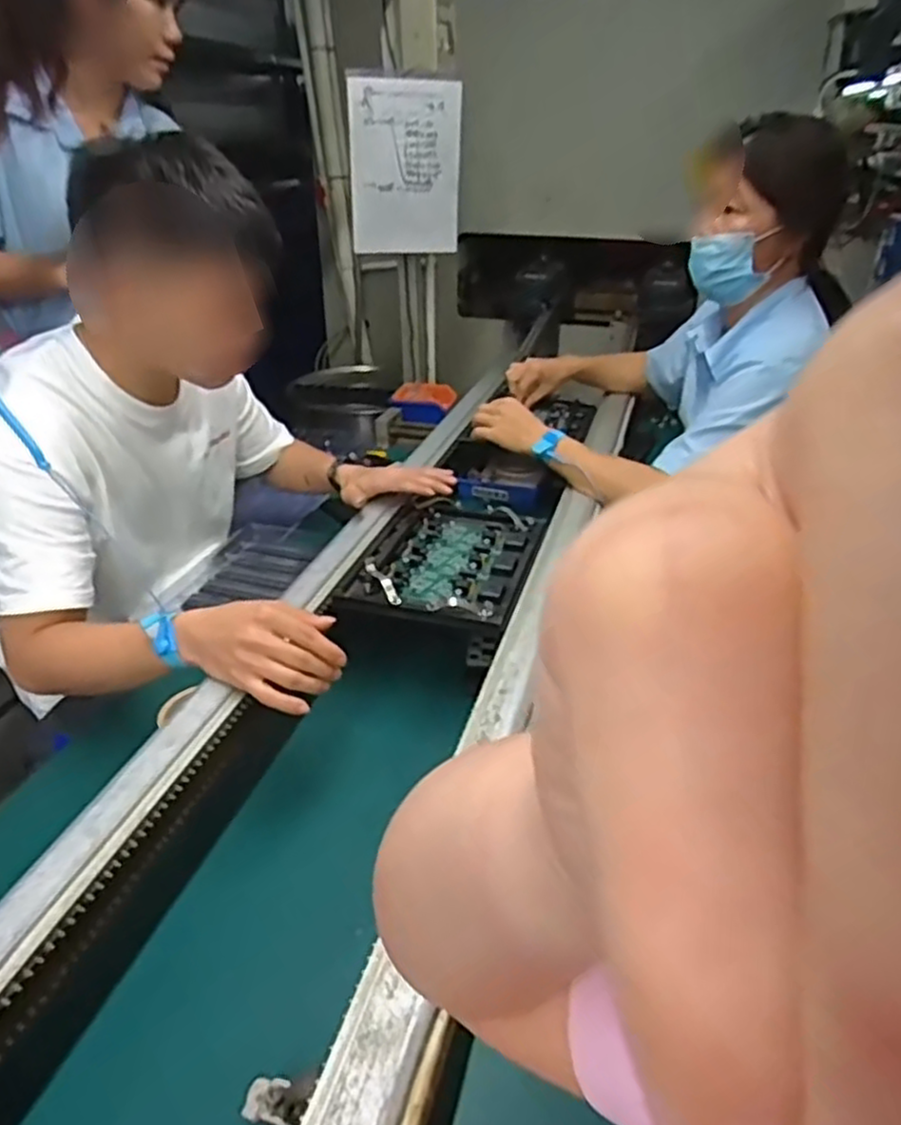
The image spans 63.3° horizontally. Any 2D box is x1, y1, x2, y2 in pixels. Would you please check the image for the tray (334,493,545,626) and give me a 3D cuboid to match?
[{"bbox_3d":[0.000,-0.009,0.869,0.180,0.029,0.240,10,32,15],"label":"tray"}]

